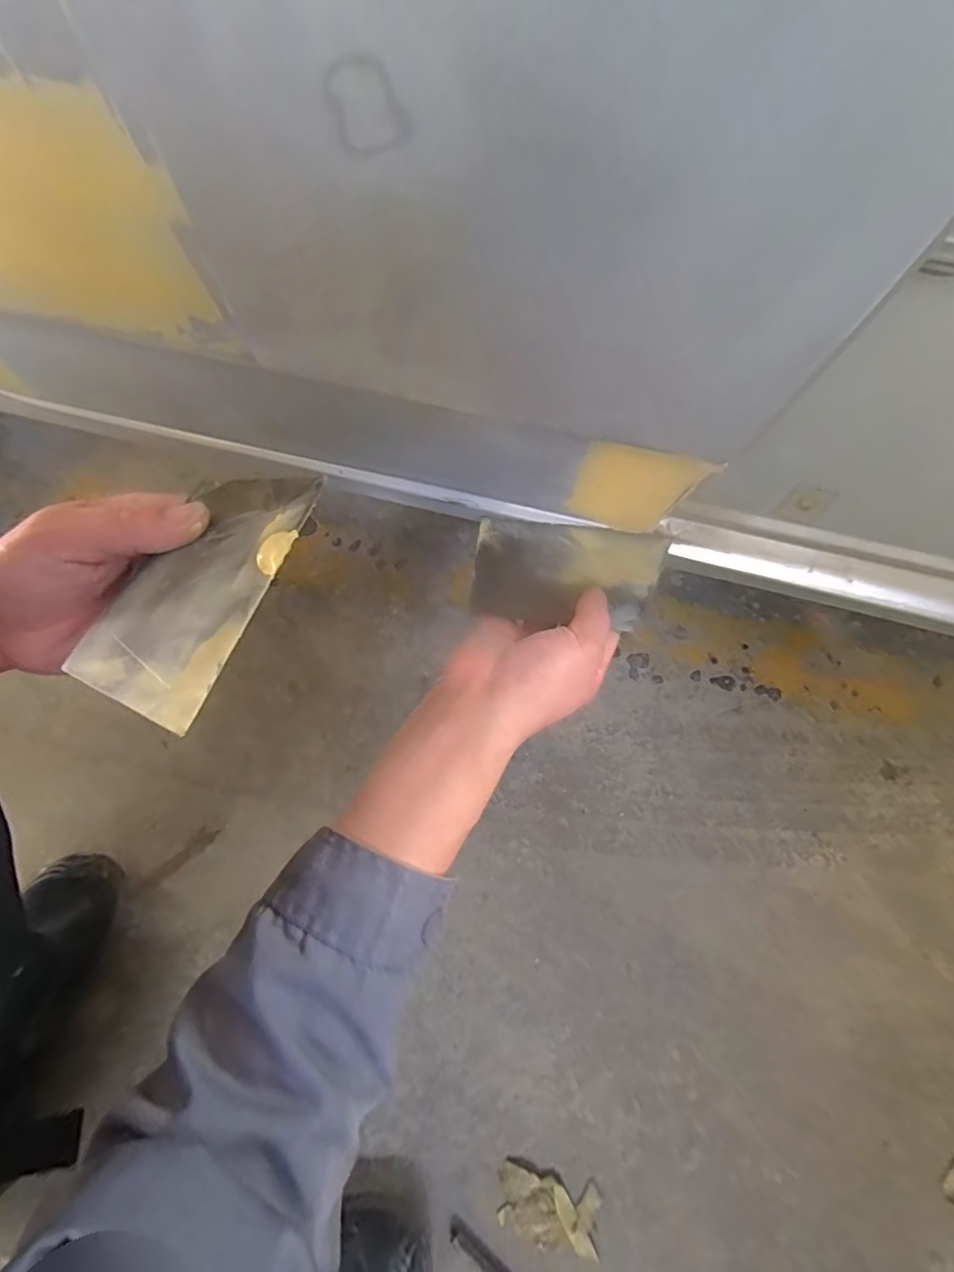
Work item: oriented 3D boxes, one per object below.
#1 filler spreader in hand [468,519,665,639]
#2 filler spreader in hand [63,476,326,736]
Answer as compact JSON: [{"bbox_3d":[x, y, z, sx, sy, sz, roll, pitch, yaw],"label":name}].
[{"bbox_3d":[0.059,-0.042,0.367,0.123,0.007,0.078,7,68,12],"label":"filler spreader in hand"},{"bbox_3d":[-0.118,-0.025,0.228,0.073,0.004,0.127,3,55,18],"label":"filler spreader in hand"}]

